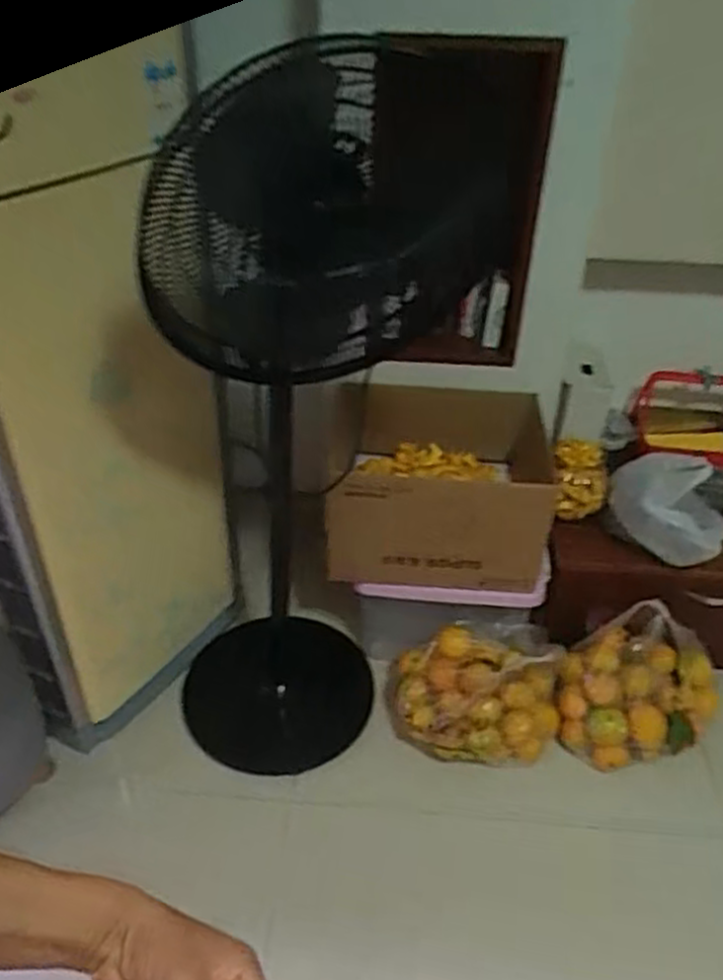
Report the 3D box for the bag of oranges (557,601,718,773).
[{"bbox_3d":[0.520,0.368,1.437,0.281,0.227,0.176,1,37,-1],"label":"bag of oranges"}]

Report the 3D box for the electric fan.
[{"bbox_3d":[-0.156,-0.053,1.256,0.348,1.170,0.399,-10,39,-15],"label":"electric fan"}]

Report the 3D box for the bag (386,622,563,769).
[{"bbox_3d":[0.211,0.384,1.478,0.322,0.180,0.230,7,37,7],"label":"bag"}]

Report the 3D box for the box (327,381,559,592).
[{"bbox_3d":[0.169,-0.016,1.525,0.422,0.240,0.352,5,37,5],"label":"box"}]

